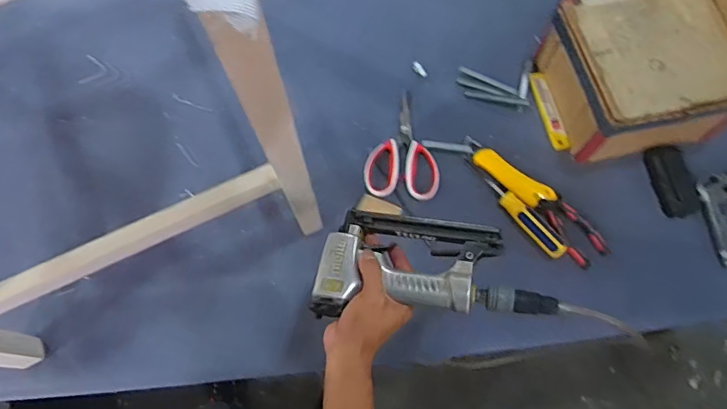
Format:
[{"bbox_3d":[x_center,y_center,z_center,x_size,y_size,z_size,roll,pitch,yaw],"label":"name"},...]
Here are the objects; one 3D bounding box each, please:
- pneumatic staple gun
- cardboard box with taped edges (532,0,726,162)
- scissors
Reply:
[{"bbox_3d":[0.074,0.073,0.545,0.242,0.049,0.122,7,70,4],"label":"pneumatic staple gun"},{"bbox_3d":[0.413,-0.202,0.739,0.218,0.118,0.216,-14,70,-4],"label":"cardboard box with taped edges"},{"bbox_3d":[0.067,-0.098,0.770,0.111,0.017,0.183,7,70,4],"label":"scissors"}]

